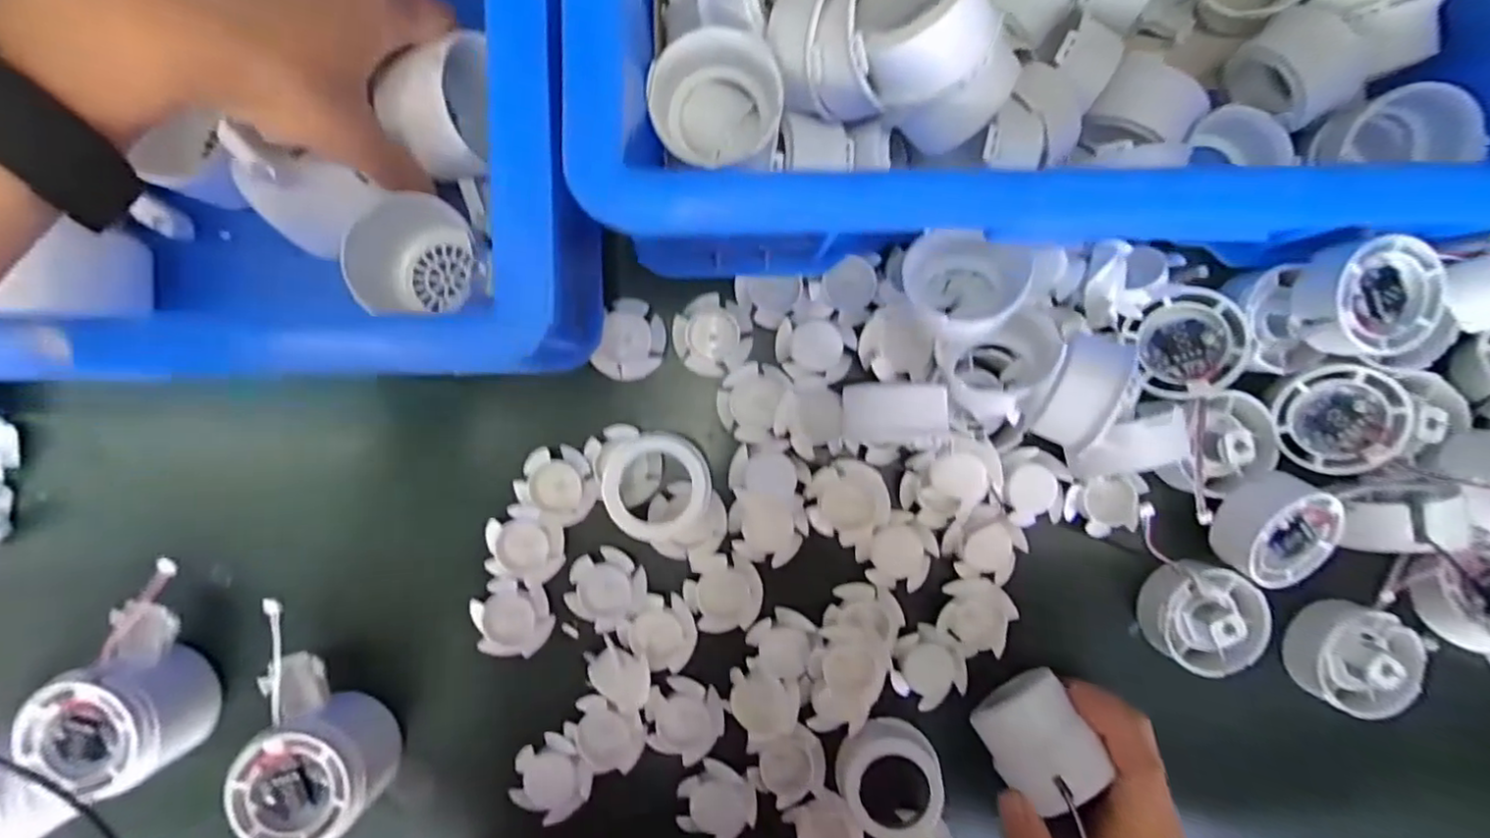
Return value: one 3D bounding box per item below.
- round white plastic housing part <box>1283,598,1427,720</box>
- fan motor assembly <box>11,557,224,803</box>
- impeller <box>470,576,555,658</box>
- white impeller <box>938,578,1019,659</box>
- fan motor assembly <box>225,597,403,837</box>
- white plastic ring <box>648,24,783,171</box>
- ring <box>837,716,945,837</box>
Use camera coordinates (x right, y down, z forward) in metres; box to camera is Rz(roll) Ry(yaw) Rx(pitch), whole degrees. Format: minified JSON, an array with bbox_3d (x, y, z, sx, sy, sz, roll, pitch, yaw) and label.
[{"bbox_3d":[0.331,0.130,0.350,0.059,0.038,0.055,0,92,-2],"label":"round white plastic housing part"},{"bbox_3d":[-0.300,0.129,0.322,0.066,0.061,0.099,-3,92,-2],"label":"fan motor assembly"},{"bbox_3d":[-0.122,0.104,0.339,0.041,0.012,0.037,12,92,-2],"label":"impeller"},{"bbox_3d":[0.122,0.105,0.343,0.039,0.009,0.039,0,92,-2],"label":"white impeller"},{"bbox_3d":[-0.208,0.149,0.319,0.056,0.050,0.098,-3,92,-2],"label":"fan motor assembly"},{"bbox_3d":[-0.012,-0.134,0.276,0.053,0.037,0.044,19,92,-2],"label":"white plastic ring"},{"bbox_3d":[0.073,0.187,0.330,0.046,0.028,0.051,23,91,-2],"label":"ring"}]

